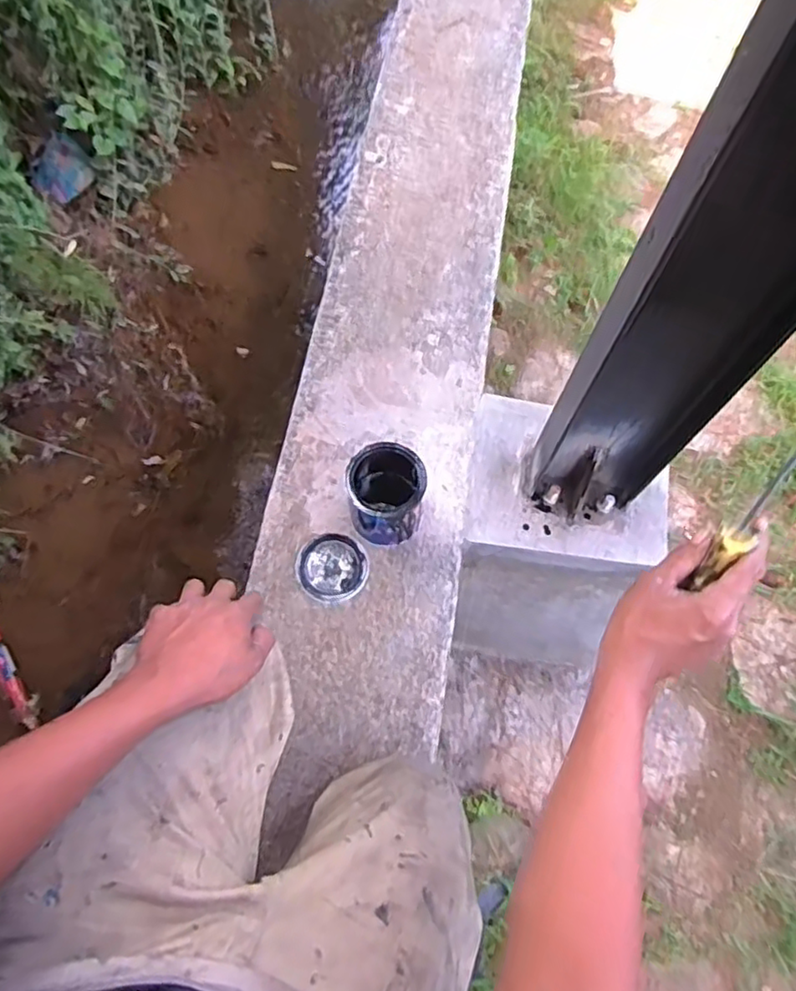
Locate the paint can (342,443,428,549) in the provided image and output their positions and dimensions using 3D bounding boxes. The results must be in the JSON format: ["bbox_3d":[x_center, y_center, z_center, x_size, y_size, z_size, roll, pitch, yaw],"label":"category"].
[{"bbox_3d":[-0.017,0.000,0.934,0.102,0.133,0.116,-26,70,-13],"label":"paint can"}]

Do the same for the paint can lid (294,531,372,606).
[{"bbox_3d":[-0.097,0.106,0.958,0.103,0.005,0.101,1,66,-2],"label":"paint can lid"}]

